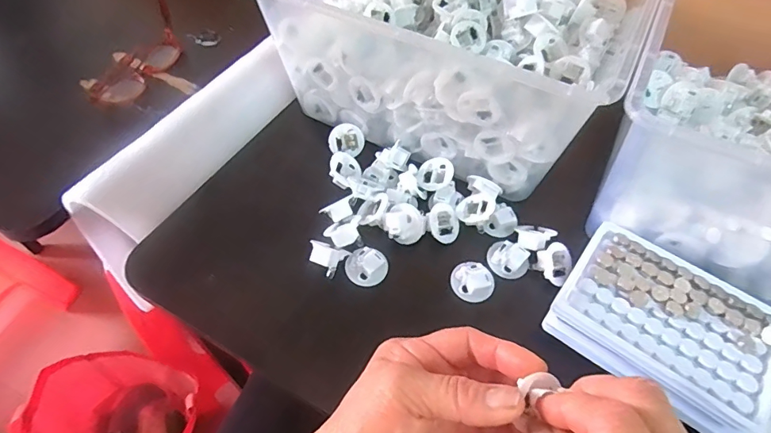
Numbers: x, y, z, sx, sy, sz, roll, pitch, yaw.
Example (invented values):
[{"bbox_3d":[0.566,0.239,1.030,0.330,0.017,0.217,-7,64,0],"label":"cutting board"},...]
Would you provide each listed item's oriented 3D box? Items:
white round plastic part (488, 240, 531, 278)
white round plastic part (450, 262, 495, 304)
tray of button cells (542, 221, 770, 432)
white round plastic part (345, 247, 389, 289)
[{"bbox_3d":[0.099,0.034,0.359,0.030,0.013,0.027,-7,55,-6],"label":"white round plastic part"},{"bbox_3d":[0.067,0.050,0.346,0.027,0.018,0.032,-30,60,-21],"label":"white round plastic part"},{"bbox_3d":[0.191,0.068,0.302,0.130,0.019,0.098,31,60,20],"label":"tray of button cells"},{"bbox_3d":[-0.015,0.039,0.351,0.032,0.019,0.027,19,56,12],"label":"white round plastic part"}]

